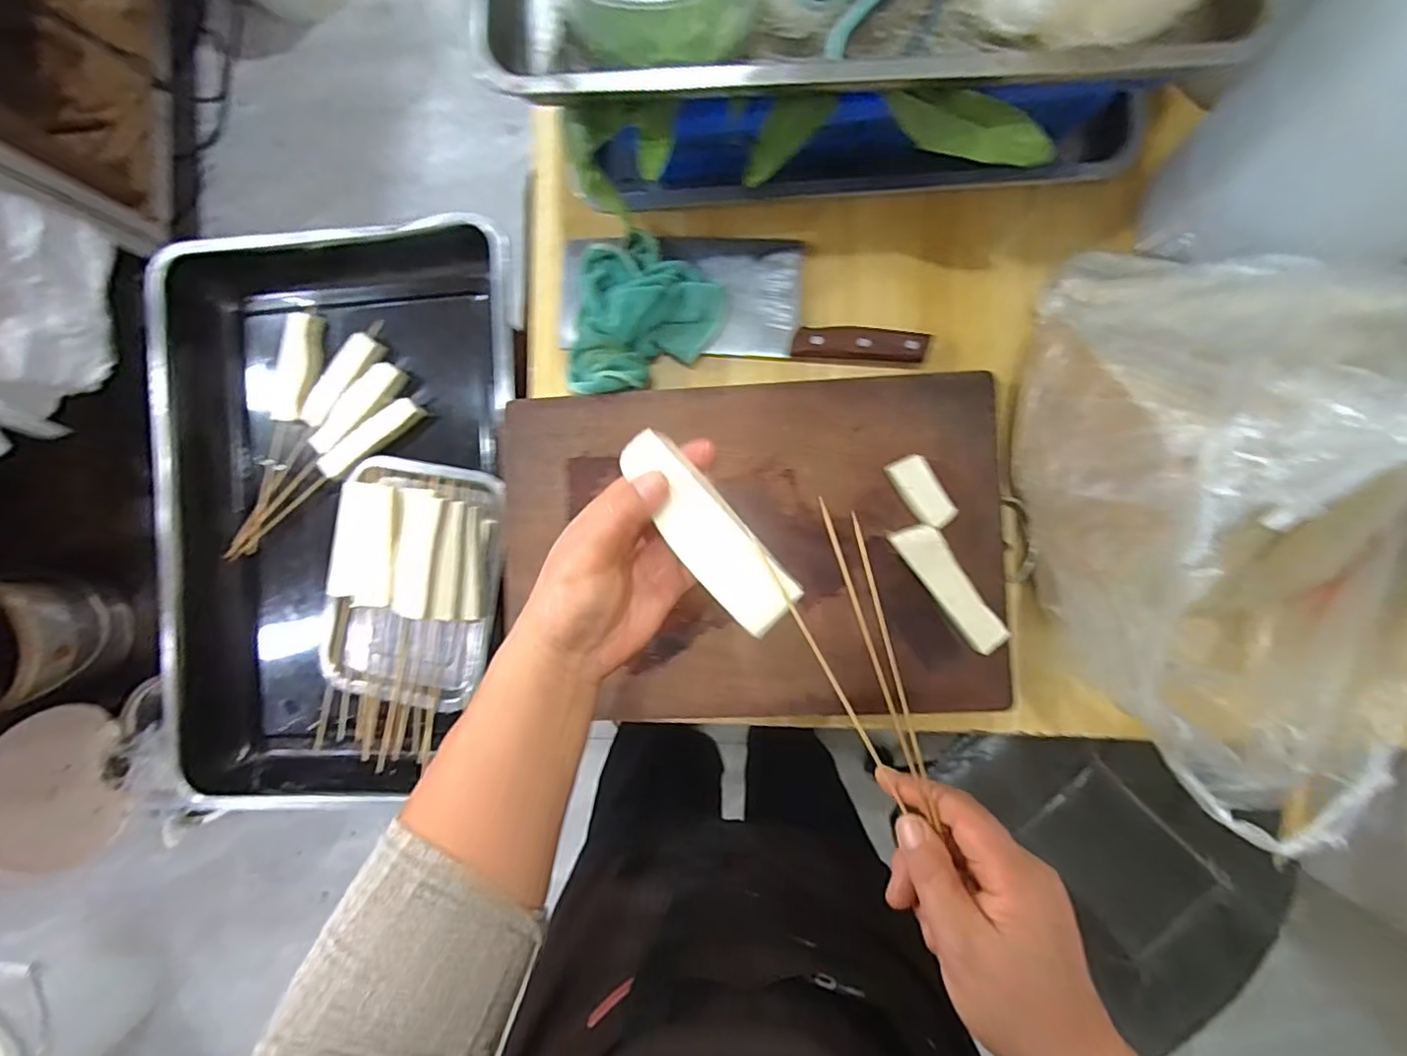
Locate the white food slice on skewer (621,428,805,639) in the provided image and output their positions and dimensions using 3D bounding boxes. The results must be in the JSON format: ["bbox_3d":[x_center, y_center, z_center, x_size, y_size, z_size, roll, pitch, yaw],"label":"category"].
[{"bbox_3d":[0.001,0.000,0.334,0.040,0.007,0.126,-38,82,4],"label":"white food slice on skewer"}]

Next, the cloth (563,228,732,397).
[{"bbox_3d":[-0.068,-0.191,0.556,0.130,0.035,0.151,38,93,3],"label":"cloth"}]

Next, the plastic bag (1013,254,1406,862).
[{"bbox_3d":[0.373,-0.015,0.410,0.240,0.241,0.397,13,91,4],"label":"plastic bag"}]

